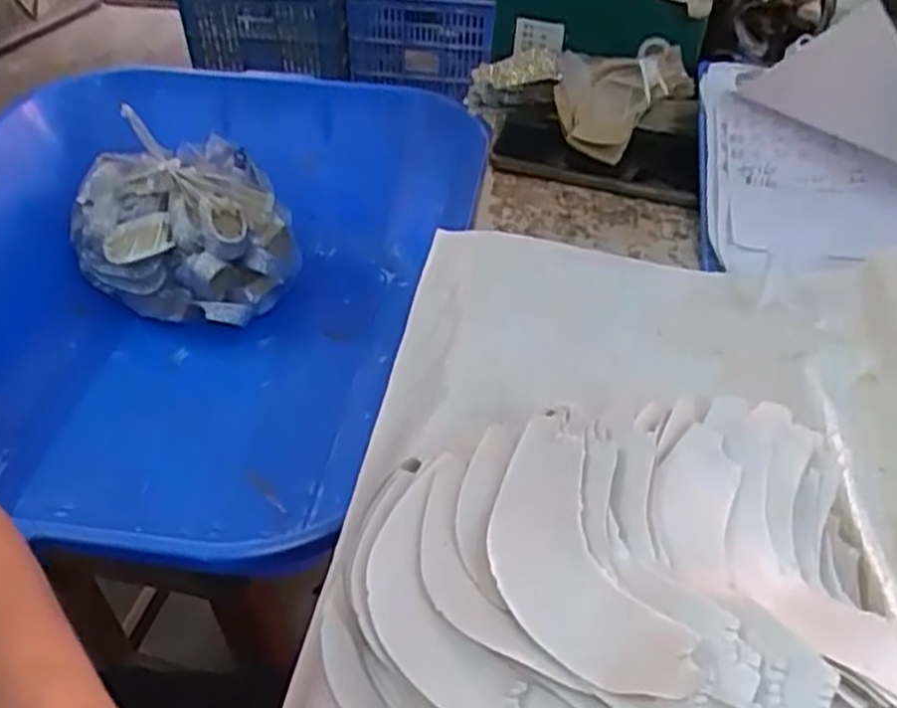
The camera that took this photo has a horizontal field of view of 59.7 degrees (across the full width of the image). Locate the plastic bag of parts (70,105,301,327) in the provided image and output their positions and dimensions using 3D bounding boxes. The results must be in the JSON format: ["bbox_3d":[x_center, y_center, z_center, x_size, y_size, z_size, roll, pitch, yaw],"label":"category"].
[{"bbox_3d":[-0.272,-0.127,0.801,0.199,0.113,0.196,-21,48,-22],"label":"plastic bag of parts"}]

